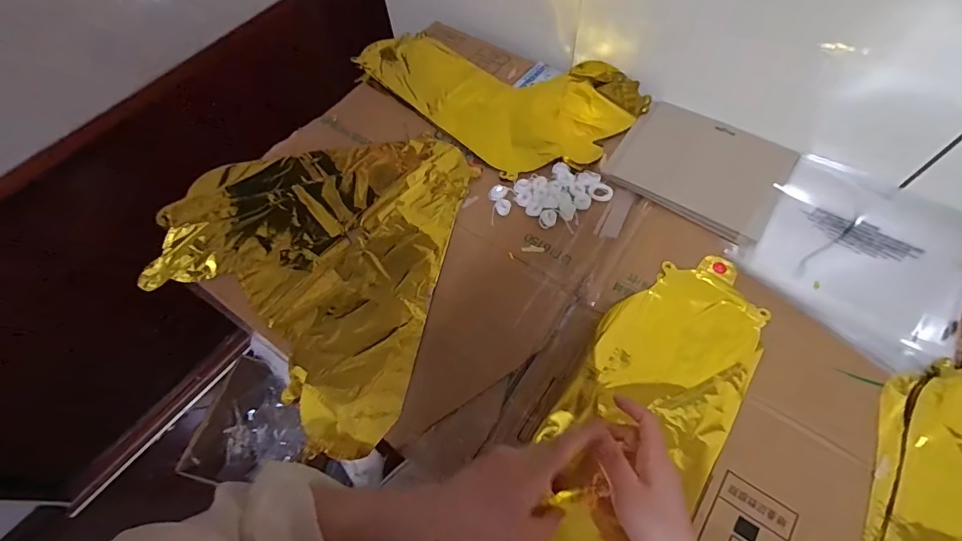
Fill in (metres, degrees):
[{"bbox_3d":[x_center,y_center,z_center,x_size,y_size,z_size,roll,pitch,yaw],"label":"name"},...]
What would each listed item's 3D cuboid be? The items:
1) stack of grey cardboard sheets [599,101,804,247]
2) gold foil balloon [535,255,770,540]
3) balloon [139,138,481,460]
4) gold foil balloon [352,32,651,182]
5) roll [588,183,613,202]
[{"bbox_3d":[0.286,-0.139,0.582,0.199,0.013,0.173,32,67,18],"label":"stack of grey cardboard sheets"},{"bbox_3d":[0.155,0.158,0.442,0.152,0.023,0.427,27,67,16],"label":"gold foil balloon"},{"bbox_3d":[-0.227,-0.021,0.555,0.363,0.028,0.390,12,62,9],"label":"balloon"},{"bbox_3d":[0.025,-0.289,0.677,0.249,0.028,0.403,-40,67,-18],"label":"gold foil balloon"},{"bbox_3d":[0.152,-0.098,0.567,0.030,0.006,0.025,19,64,12],"label":"roll"}]

